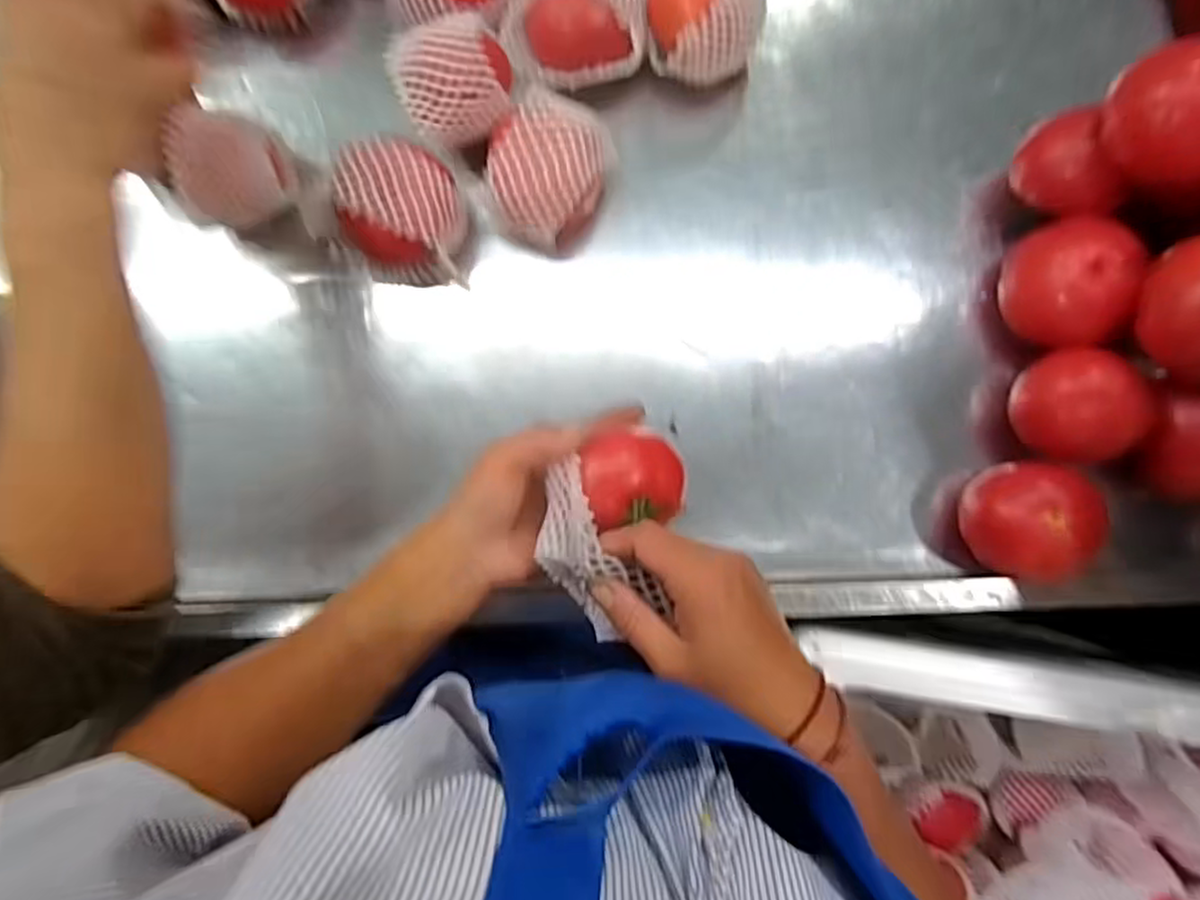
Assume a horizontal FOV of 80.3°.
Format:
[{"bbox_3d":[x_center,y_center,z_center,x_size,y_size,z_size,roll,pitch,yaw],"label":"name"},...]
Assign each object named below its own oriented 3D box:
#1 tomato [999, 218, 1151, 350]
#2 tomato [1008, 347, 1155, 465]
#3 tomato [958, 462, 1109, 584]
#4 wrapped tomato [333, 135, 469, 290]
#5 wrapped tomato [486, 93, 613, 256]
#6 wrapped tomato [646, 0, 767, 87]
[{"bbox_3d":[0.311,-0.110,0.483,0.067,0.069,0.078,16,87,4],"label":"tomato"},{"bbox_3d":[0.322,-0.028,0.478,0.071,0.062,0.074,-2,86,3],"label":"tomato"},{"bbox_3d":[0.288,0.048,0.476,0.076,0.066,0.075,0,84,2],"label":"tomato"},{"bbox_3d":[-0.133,-0.167,0.500,0.066,0.080,0.079,5,86,4],"label":"wrapped tomato"},{"bbox_3d":[-0.033,-0.194,0.508,0.083,0.093,0.082,0,84,2],"label":"wrapped tomato"},{"bbox_3d":[0.075,-0.304,0.507,0.079,0.079,0.079,0,84,2],"label":"wrapped tomato"}]

